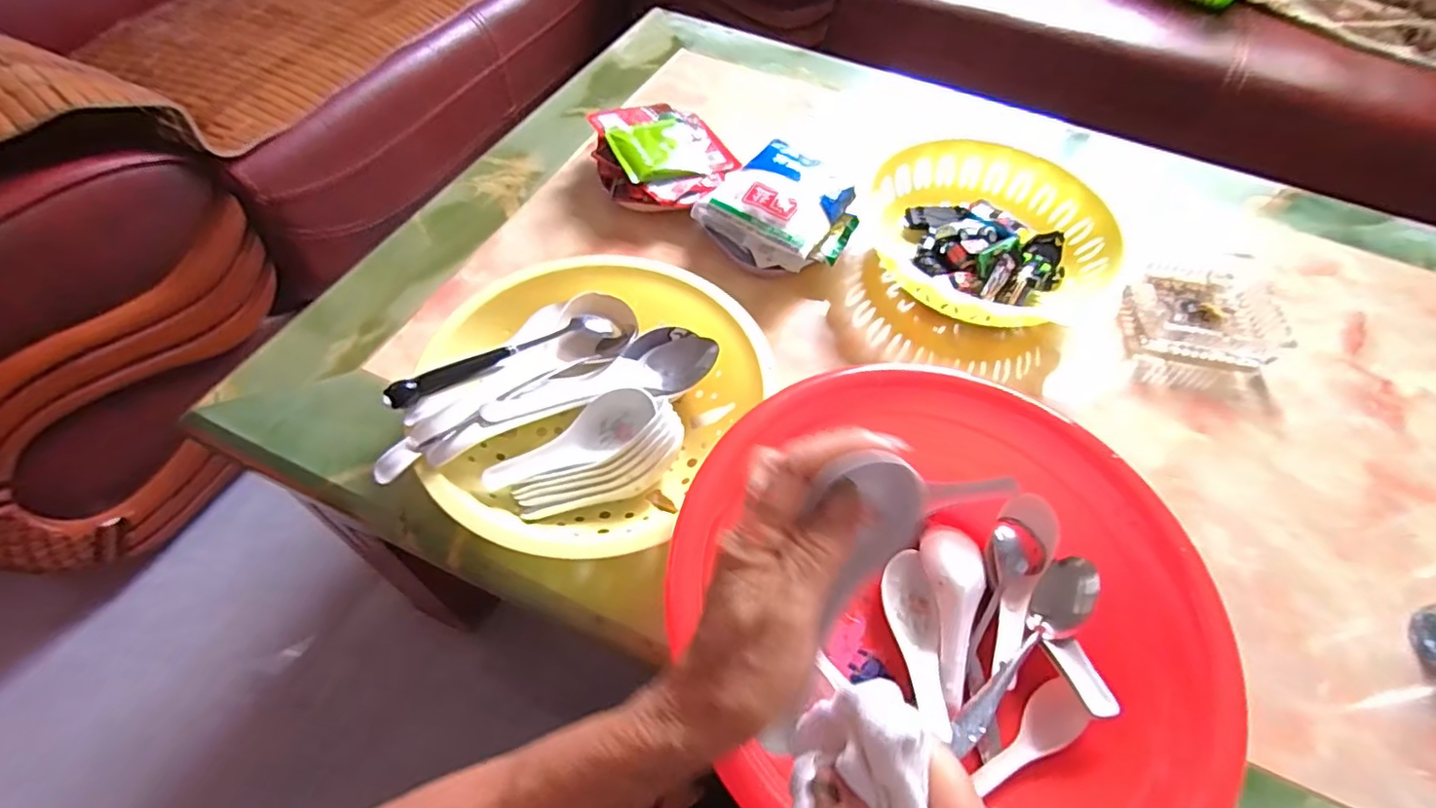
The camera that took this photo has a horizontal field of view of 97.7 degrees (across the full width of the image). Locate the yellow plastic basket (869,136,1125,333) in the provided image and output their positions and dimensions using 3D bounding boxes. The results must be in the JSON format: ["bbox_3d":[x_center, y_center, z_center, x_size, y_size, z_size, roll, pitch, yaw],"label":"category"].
[{"bbox_3d":[0.261,-0.159,0.606,0.206,0.066,0.218,2,56,-3],"label":"yellow plastic basket"}]

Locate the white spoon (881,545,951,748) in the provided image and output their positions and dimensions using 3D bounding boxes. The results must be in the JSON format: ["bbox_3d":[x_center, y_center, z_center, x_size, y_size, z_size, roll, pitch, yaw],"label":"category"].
[{"bbox_3d":[0.127,0.149,0.396,0.034,0.028,0.122,5,37,1],"label":"white spoon"}]

